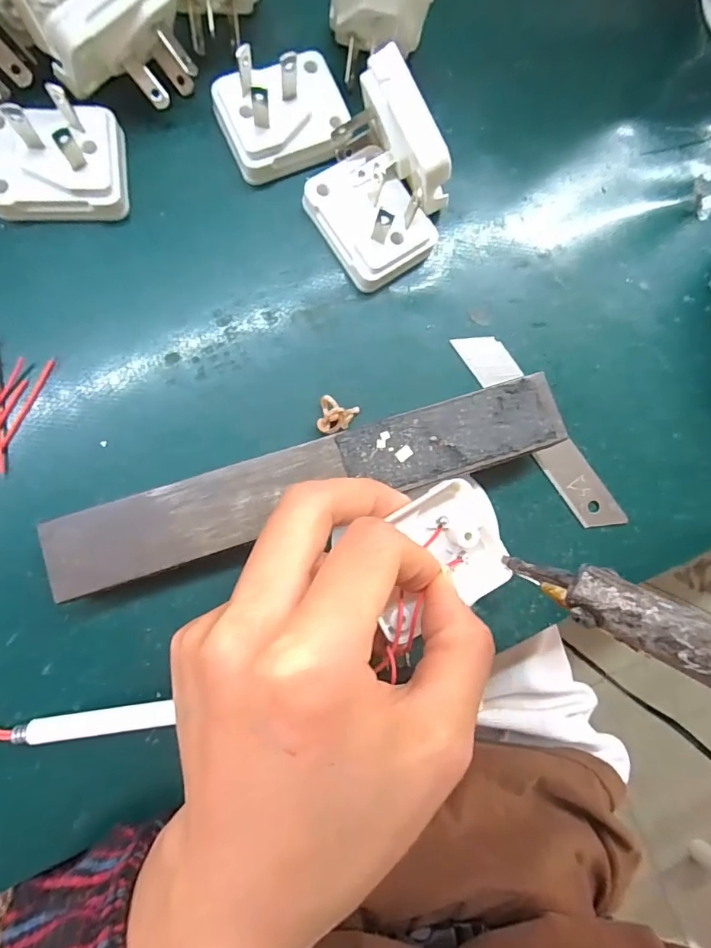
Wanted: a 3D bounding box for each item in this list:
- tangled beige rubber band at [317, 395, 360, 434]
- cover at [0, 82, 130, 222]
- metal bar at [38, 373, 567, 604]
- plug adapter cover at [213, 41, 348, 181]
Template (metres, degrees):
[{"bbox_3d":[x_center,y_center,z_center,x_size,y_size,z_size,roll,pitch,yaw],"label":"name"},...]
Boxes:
[{"bbox_3d":[-0.008,-0.022,0.193,0.015,0.005,0.014,21,85,-7],"label":"tangled beige rubber band"},{"bbox_3d":[-0.110,-0.115,0.175,0.047,0.022,0.037,-4,88,-8],"label":"cover"},{"bbox_3d":[-0.015,0.003,0.183,0.184,0.025,0.027,-17,90,-8],"label":"metal bar"},{"bbox_3d":[-0.027,-0.141,0.187,0.049,0.021,0.037,-27,91,-8],"label":"plug adapter cover"}]

